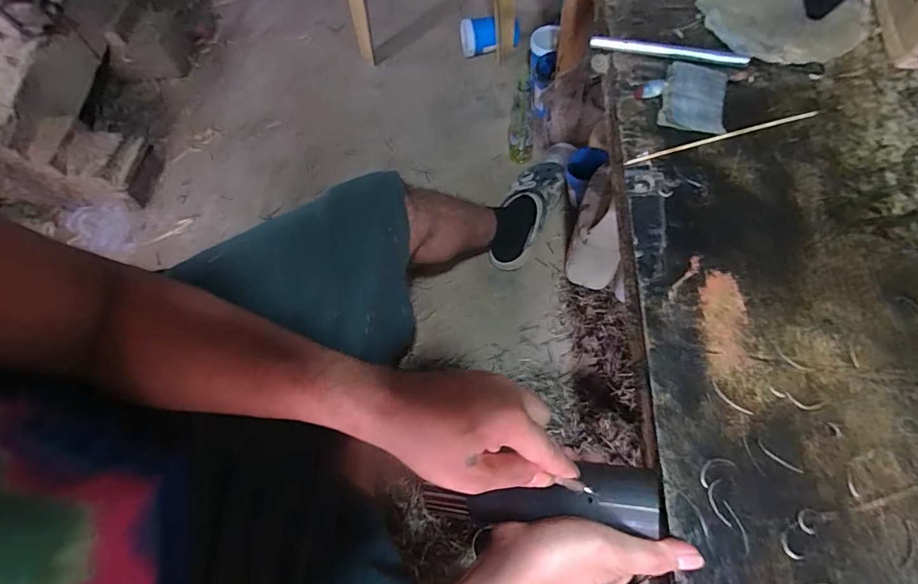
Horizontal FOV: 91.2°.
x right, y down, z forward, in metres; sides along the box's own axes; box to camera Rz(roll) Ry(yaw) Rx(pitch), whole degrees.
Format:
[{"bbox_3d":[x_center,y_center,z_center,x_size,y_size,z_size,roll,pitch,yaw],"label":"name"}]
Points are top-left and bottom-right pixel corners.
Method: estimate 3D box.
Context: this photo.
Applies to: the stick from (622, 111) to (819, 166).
[{"bbox_3d":[0.260,-0.154,0.443,0.200,0.004,0.007,-15,69,-3],"label":"stick"}]

